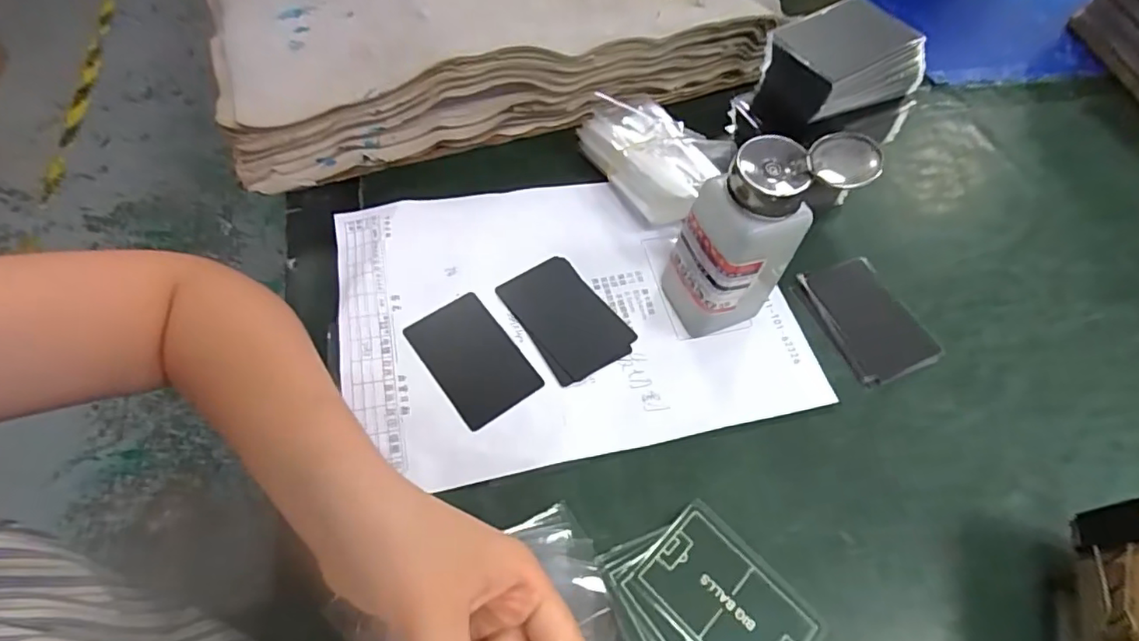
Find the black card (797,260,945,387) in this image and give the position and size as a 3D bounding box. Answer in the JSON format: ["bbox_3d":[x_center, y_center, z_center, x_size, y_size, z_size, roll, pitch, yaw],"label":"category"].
[{"bbox_3d":[0.206,-0.002,0.396,0.065,0.005,0.092,-19,61,-15],"label":"black card"}]

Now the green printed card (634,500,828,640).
[{"bbox_3d":[0.082,0.143,0.288,0.056,0.004,0.086,-39,69,-23],"label":"green printed card"}]

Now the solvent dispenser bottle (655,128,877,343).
[{"bbox_3d":[0.105,-0.047,0.335,0.071,0.138,0.053,-23,63,-17],"label":"solvent dispenser bottle"}]

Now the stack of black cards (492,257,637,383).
[{"bbox_3d":[-0.002,-0.004,0.377,0.058,0.004,0.088,-28,64,-19],"label":"stack of black cards"}]

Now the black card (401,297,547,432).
[{"bbox_3d":[-0.061,0.024,0.358,0.053,0.004,0.083,-31,65,-21],"label":"black card"}]

